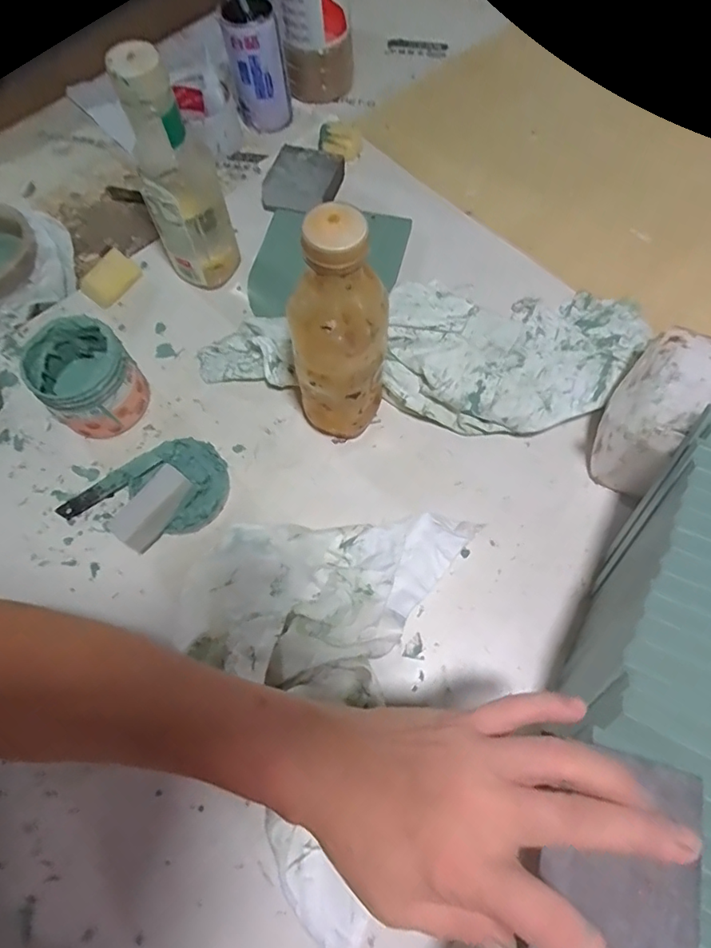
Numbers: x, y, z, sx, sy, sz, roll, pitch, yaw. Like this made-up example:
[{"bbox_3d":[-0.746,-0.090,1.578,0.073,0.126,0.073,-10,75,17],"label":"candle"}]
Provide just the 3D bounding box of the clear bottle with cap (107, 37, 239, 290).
[{"bbox_3d":[-0.154,-0.253,0.473,0.065,0.202,0.062,-22,69,-7],"label":"clear bottle with cap"}]

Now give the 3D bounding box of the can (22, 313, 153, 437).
[{"bbox_3d":[-0.233,-0.084,0.469,0.076,0.081,0.073,0,68,1],"label":"can"}]

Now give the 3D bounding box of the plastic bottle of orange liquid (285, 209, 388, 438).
[{"bbox_3d":[-0.012,-0.093,0.401,0.071,0.209,0.057,6,69,4],"label":"plastic bottle of orange liquid"}]

